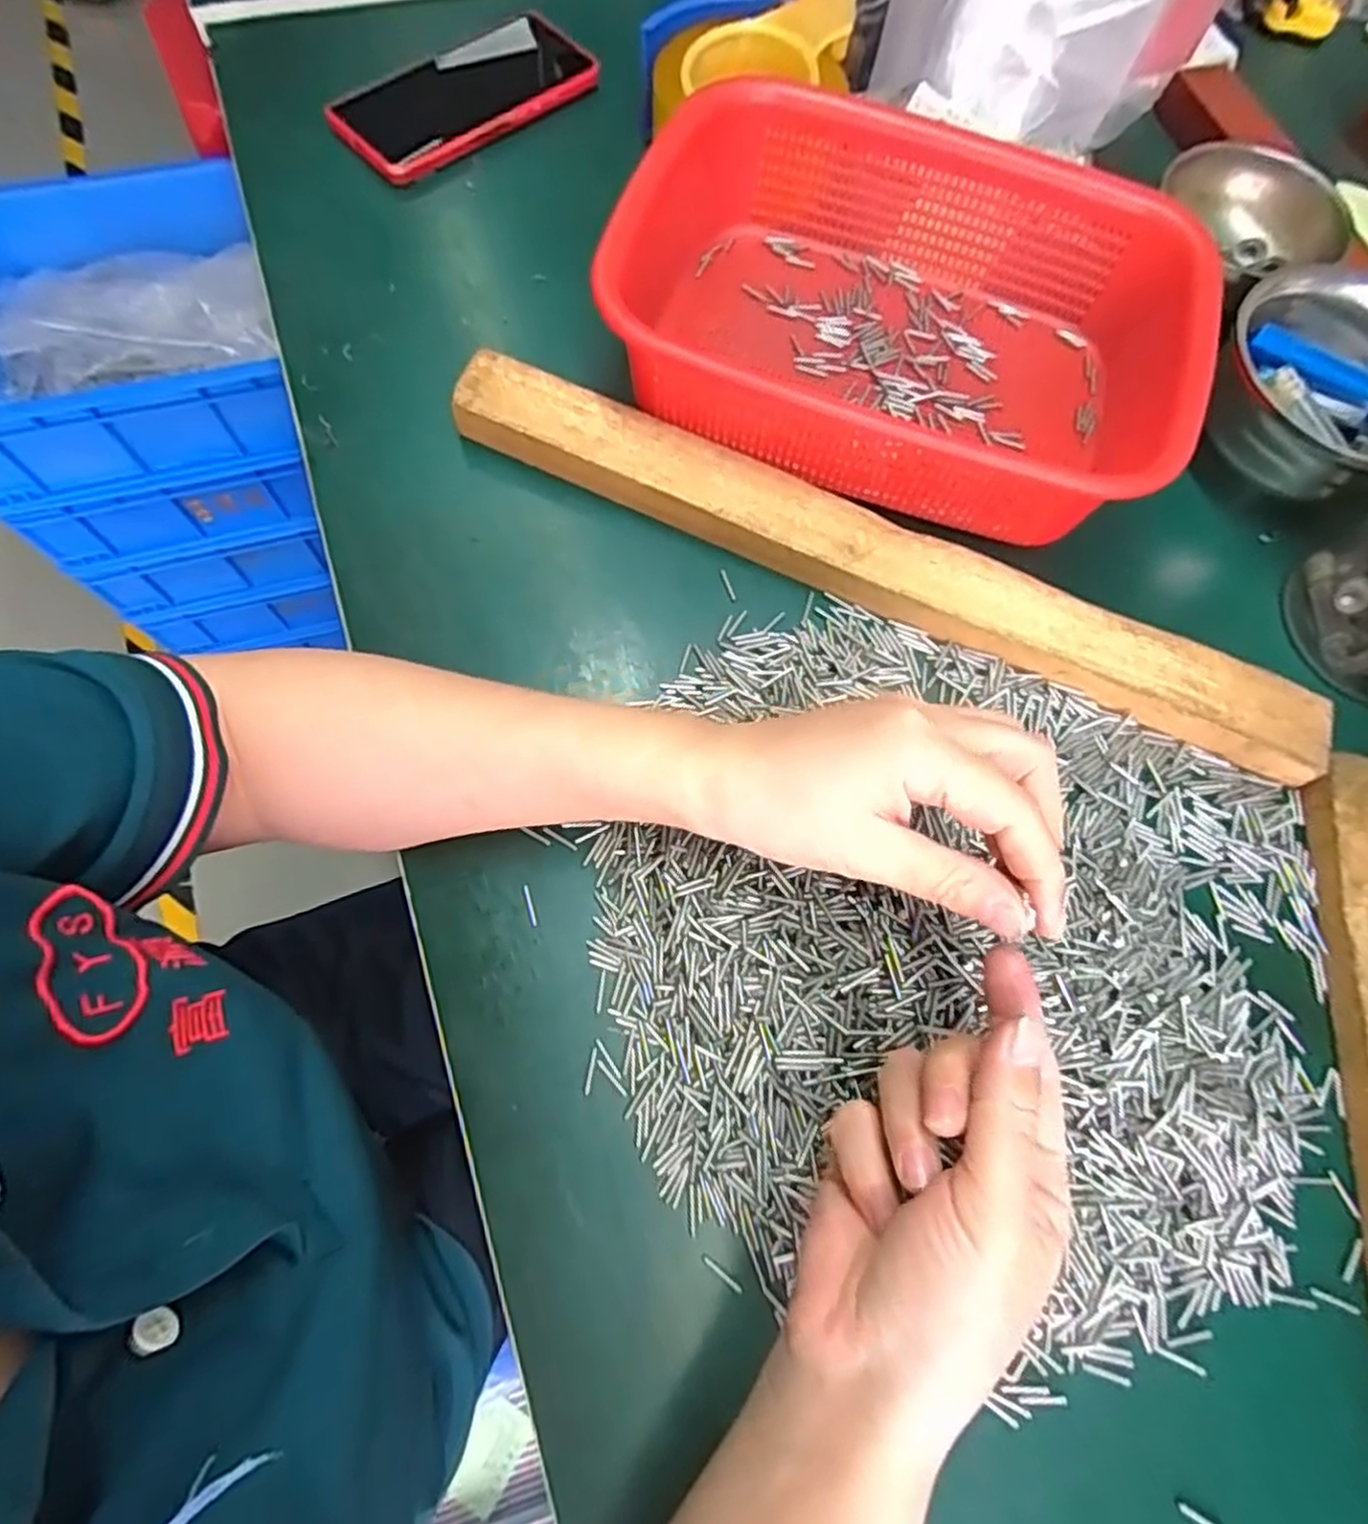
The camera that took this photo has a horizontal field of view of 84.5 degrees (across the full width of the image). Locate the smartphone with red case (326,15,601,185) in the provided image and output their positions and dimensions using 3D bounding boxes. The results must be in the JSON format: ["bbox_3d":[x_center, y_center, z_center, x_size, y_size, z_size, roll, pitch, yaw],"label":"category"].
[{"bbox_3d":[-0.140,-0.429,0.485,0.164,0.017,0.076,-36,84,-10],"label":"smartphone with red case"}]

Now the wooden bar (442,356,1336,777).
[{"bbox_3d":[0.092,-0.102,0.373,0.439,0.029,0.047,24,73,6],"label":"wooden bar"}]

